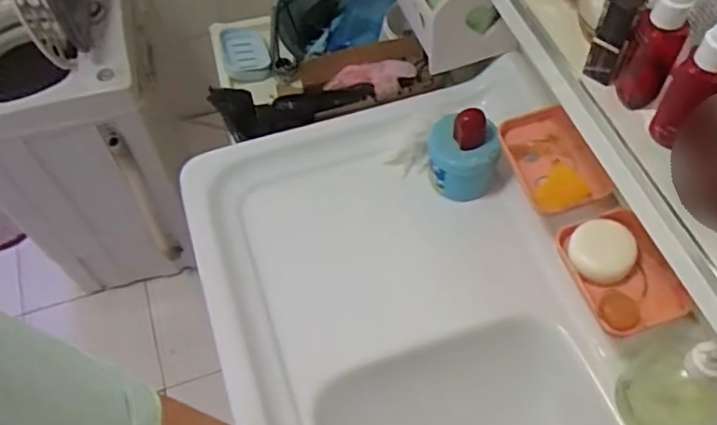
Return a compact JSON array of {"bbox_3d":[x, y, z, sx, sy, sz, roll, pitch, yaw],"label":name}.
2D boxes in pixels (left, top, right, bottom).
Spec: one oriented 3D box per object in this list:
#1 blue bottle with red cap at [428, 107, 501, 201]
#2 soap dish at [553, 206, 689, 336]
[{"bbox_3d":[0.125,-0.070,0.767,0.088,0.118,0.072,8,58,7],"label":"blue bottle with red cap"},{"bbox_3d":[0.257,0.055,0.623,0.088,0.031,0.123,-14,58,-7],"label":"soap dish"}]

